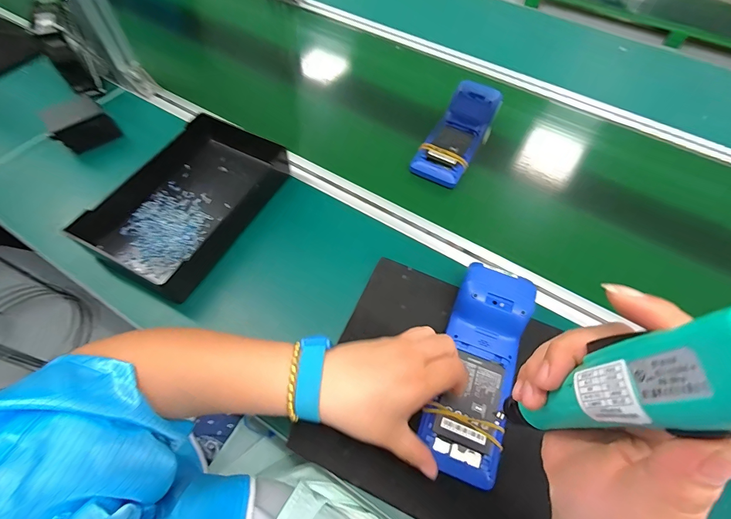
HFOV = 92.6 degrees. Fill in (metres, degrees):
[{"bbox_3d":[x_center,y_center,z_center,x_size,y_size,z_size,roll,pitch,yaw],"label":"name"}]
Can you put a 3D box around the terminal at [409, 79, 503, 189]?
[{"bbox_3d":[0.158,-0.218,0.588,0.084,0.050,0.218,28,62,14],"label":"terminal"}]

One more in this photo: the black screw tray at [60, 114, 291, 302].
[{"bbox_3d":[-0.241,-0.094,0.504,0.164,0.050,0.286,23,61,11],"label":"black screw tray"}]

